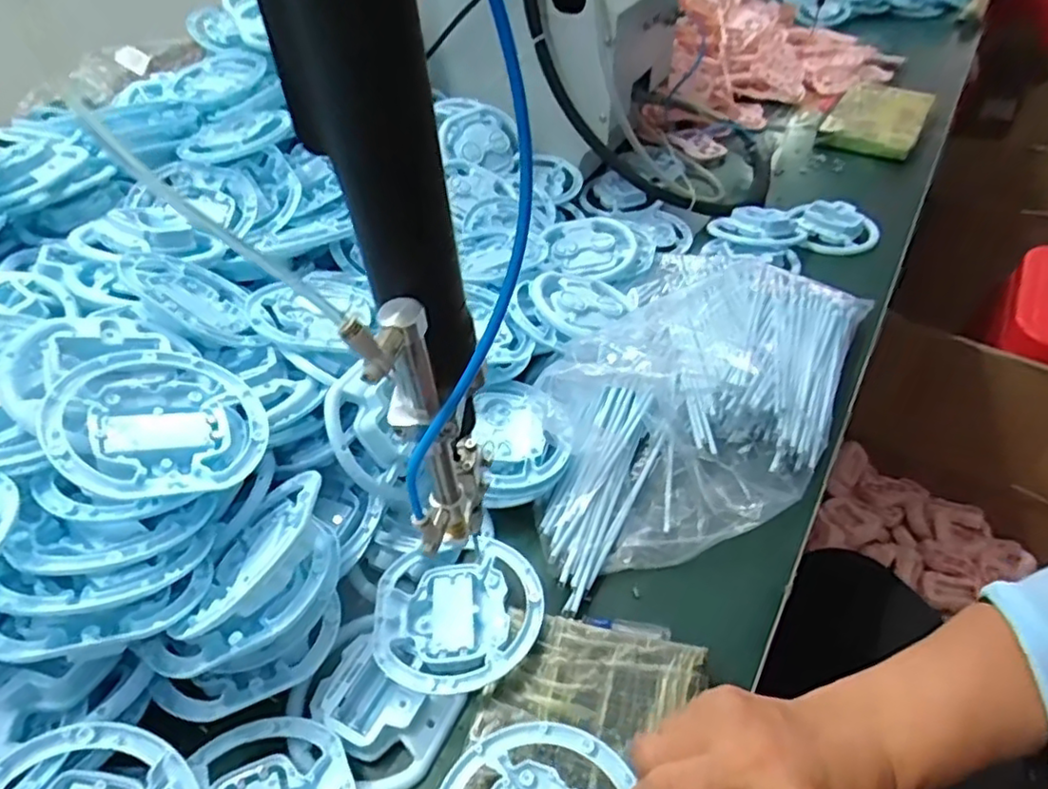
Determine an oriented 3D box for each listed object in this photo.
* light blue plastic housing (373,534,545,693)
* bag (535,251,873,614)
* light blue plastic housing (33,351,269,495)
[{"bbox_3d":[-0.040,0.133,0.403,0.099,0.025,0.103,-1,45,1],"label":"light blue plastic housing"},{"bbox_3d":[0.142,-0.021,0.513,0.203,0.052,0.409,23,50,22],"label":"bag"},{"bbox_3d":[-0.201,0.016,0.359,0.105,0.014,0.095,6,44,-31],"label":"light blue plastic housing"}]

